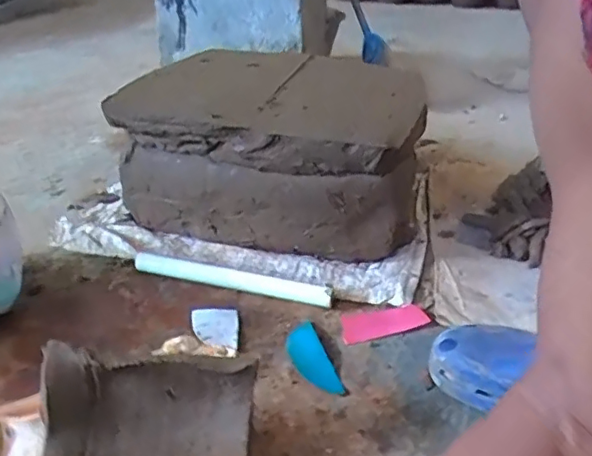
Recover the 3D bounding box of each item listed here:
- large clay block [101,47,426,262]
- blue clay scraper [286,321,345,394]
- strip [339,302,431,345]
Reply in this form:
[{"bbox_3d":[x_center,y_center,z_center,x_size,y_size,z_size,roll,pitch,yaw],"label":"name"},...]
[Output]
[{"bbox_3d":[-0.023,-0.114,0.909,0.406,0.201,0.305,13,30,18],"label":"large clay block"},{"bbox_3d":[0.015,0.138,0.647,0.043,0.013,0.107,-7,30,-16],"label":"blue clay scraper"},{"bbox_3d":[0.106,0.112,0.708,0.114,0.004,0.051,-7,30,-17],"label":"strip"}]

